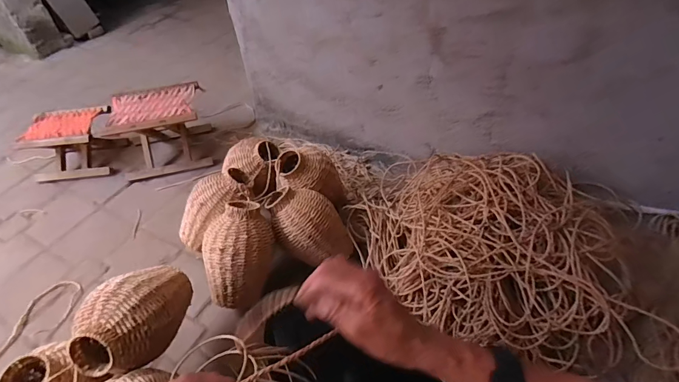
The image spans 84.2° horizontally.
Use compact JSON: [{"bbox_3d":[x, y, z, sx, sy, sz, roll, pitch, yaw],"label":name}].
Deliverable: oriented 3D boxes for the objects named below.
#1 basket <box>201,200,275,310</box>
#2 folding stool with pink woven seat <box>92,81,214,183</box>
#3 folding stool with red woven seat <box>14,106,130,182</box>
[{"bbox_3d":[-0.256,0.158,0.957,0.170,0.253,0.155,6,17,-17],"label":"basket"},{"bbox_3d":[-0.675,-0.226,1.433,0.320,0.236,0.266,-14,46,-10],"label":"folding stool with pink woven seat"},{"bbox_3d":[-1.009,-0.171,1.429,0.283,0.192,0.226,-4,45,0],"label":"folding stool with red woven seat"}]

